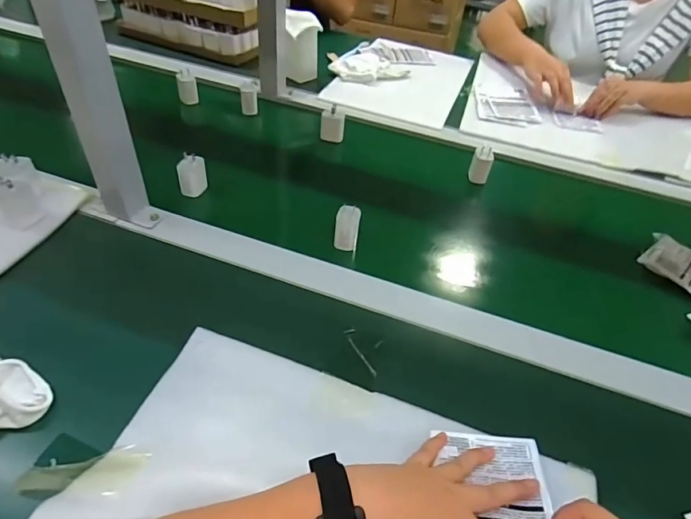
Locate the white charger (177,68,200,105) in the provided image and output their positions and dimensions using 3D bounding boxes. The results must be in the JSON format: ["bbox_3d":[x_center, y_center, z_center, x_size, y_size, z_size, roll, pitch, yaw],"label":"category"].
[{"bbox_3d":[-0.311,-0.341,0.878,0.035,0.058,0.029,-12,47,-17],"label":"white charger"}]

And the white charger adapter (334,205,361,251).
[{"bbox_3d":[0.002,-0.045,0.609,0.031,0.059,0.034,6,44,1],"label":"white charger adapter"}]

